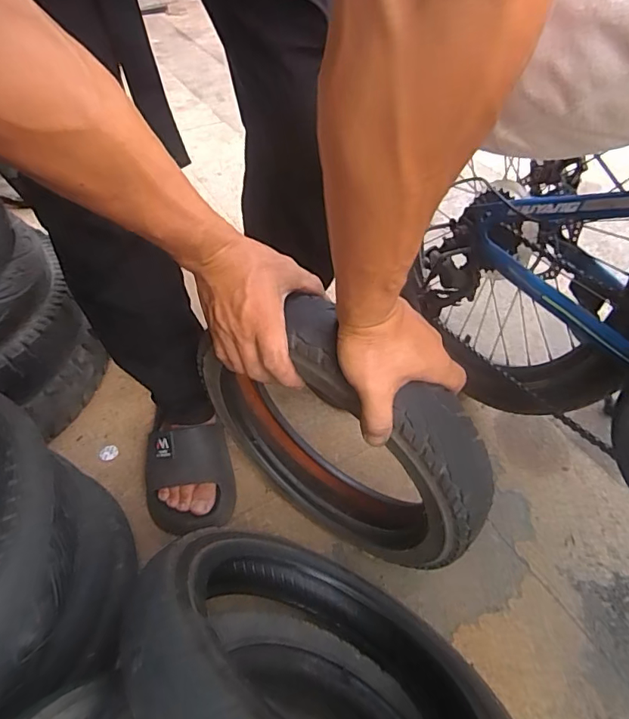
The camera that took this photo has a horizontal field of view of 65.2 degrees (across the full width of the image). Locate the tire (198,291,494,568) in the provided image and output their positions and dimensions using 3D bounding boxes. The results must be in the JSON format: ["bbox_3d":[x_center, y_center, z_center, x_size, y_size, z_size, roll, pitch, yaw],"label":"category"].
[{"bbox_3d":[0.020,0.092,0.529,0.317,0.329,0.075,28,52,22],"label":"tire"}]

